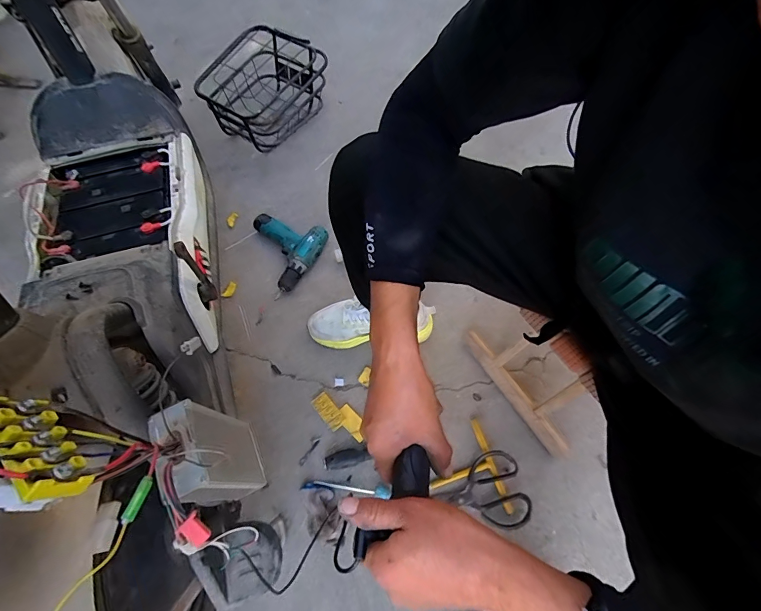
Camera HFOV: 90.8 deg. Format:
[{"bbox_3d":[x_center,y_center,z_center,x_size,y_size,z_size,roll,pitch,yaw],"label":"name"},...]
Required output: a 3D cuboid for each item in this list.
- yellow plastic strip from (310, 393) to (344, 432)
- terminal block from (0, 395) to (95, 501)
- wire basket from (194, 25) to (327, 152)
[{"bbox_3d":[-0.109,0.222,0.789,0.037,0.010,0.081,-38,70,-14],"label":"yellow plastic strip"},{"bbox_3d":[-0.221,0.090,0.238,0.079,0.044,0.017,39,89,18],"label":"terminal block"},{"bbox_3d":[-0.338,-0.622,1.100,0.244,0.195,0.304,35,67,14],"label":"wire basket"}]

